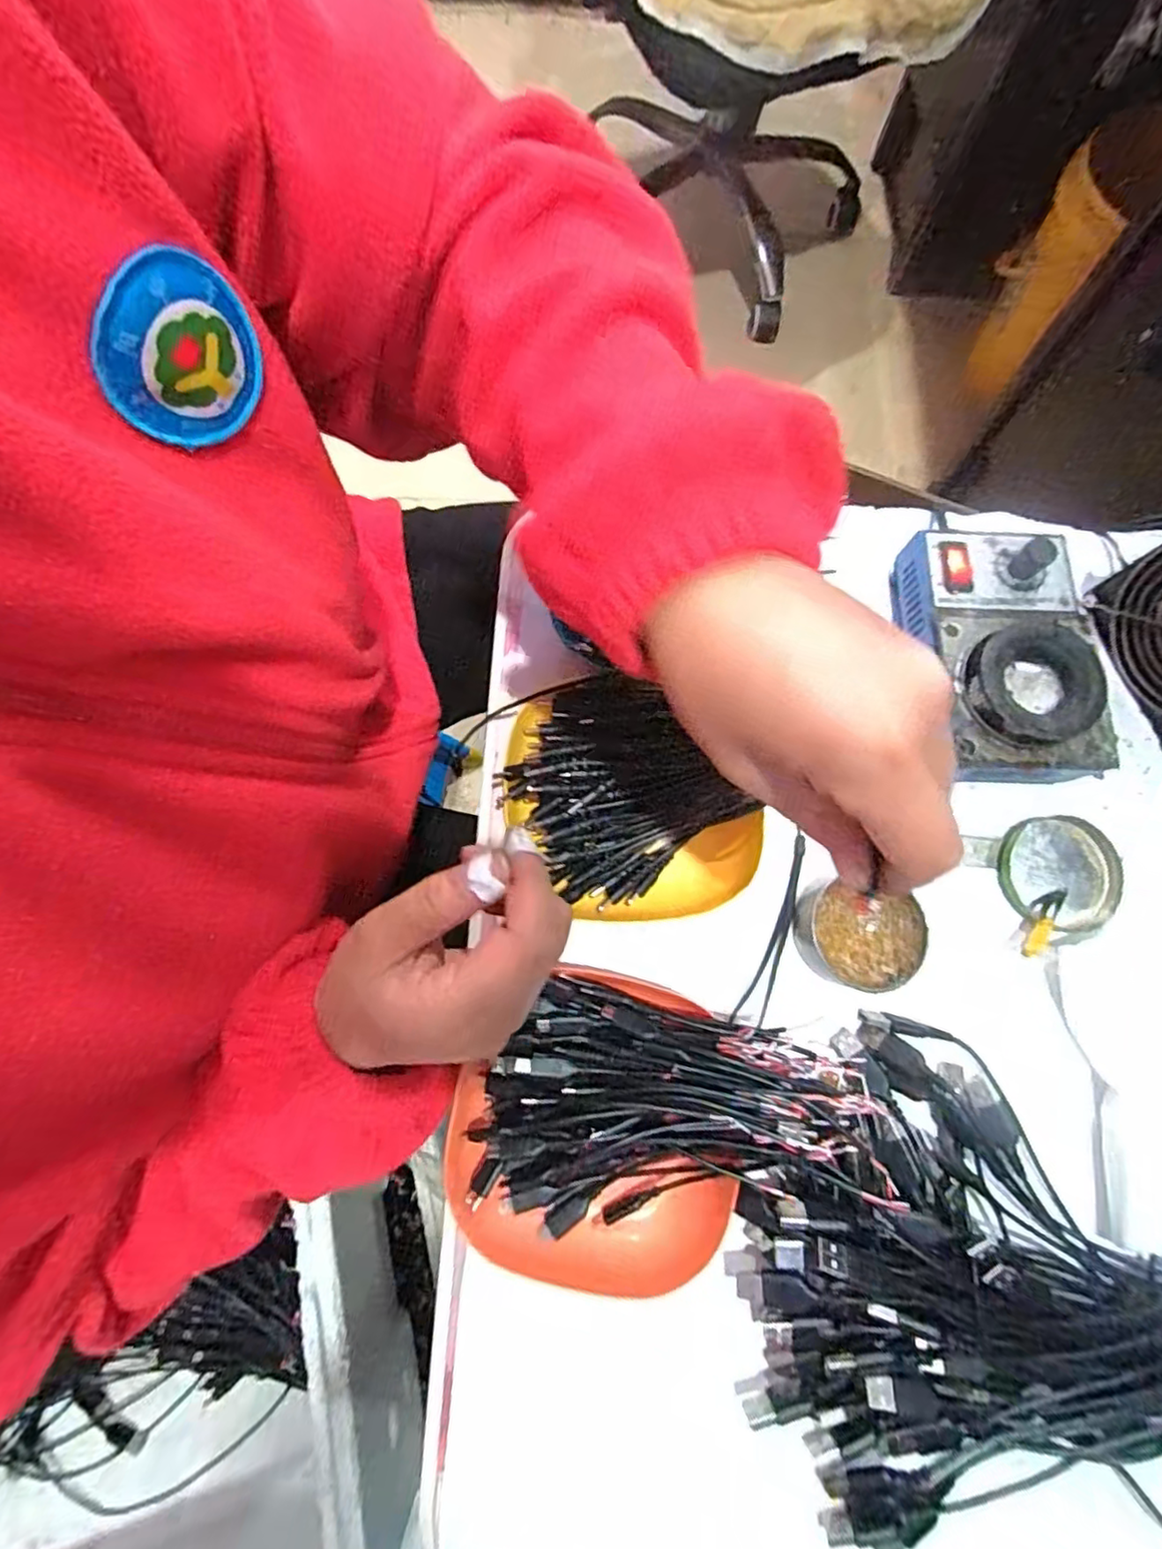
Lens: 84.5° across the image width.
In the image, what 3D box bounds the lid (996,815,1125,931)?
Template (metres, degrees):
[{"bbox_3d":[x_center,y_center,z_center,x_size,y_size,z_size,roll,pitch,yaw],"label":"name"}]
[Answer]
[{"bbox_3d":[0.282,0.058,0.377,0.066,0.009,0.062,0,76,0],"label":"lid"}]

